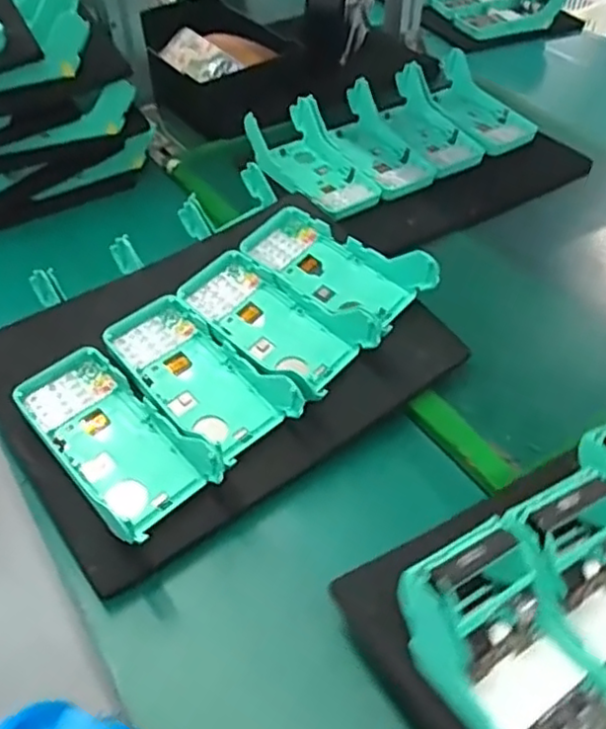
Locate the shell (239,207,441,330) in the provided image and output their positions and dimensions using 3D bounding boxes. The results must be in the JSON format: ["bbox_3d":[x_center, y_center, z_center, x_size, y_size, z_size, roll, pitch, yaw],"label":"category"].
[{"bbox_3d":[0.027,-0.091,0.585,0.175,0.057,0.078,30,72,20],"label":"shell"}]

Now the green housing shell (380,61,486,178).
[{"bbox_3d":[0.153,-0.295,0.808,0.071,0.047,0.176,-16,48,-15],"label":"green housing shell"}]

